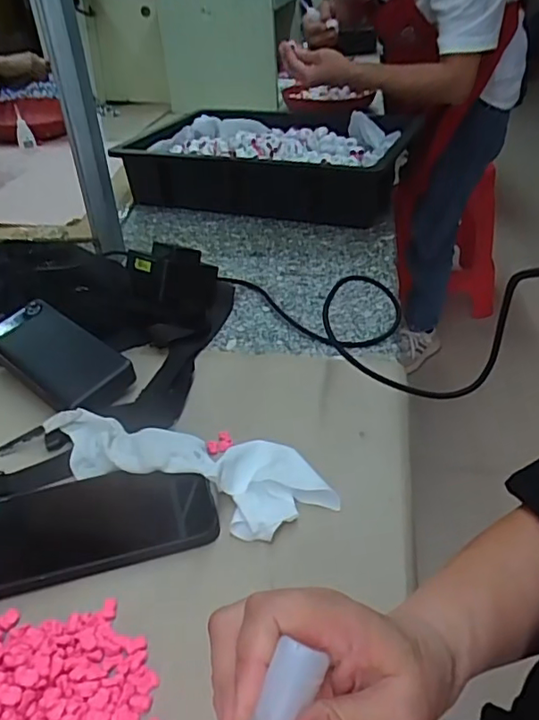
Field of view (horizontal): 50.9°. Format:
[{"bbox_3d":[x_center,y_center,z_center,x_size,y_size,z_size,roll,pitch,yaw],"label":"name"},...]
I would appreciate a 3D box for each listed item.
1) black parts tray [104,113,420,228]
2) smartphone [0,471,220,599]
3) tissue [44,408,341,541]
[{"bbox_3d":[0.004,-0.333,0.942,0.429,0.095,0.292,9,36,19],"label":"black parts tray"},{"bbox_3d":[-0.121,0.109,0.390,0.162,0.008,0.080,-11,35,-10],"label":"smartphone"},{"bbox_3d":[-0.067,0.073,0.423,0.231,0.024,0.076,11,37,21],"label":"tissue"}]

